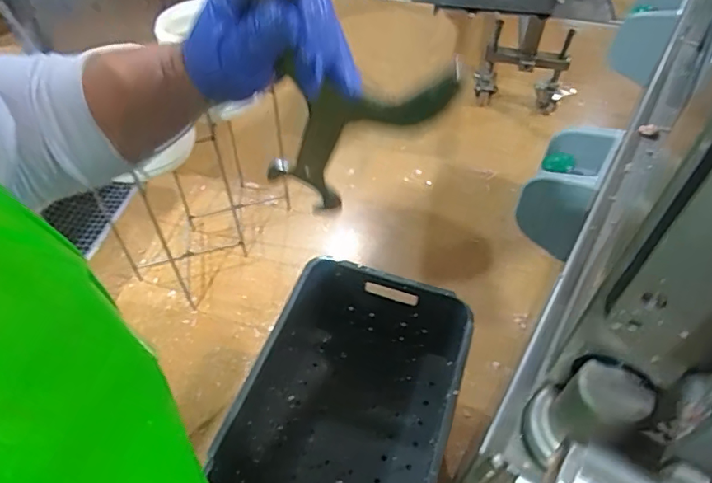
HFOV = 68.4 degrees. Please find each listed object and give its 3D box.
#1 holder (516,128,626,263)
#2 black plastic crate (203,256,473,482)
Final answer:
[{"bbox_3d":[0.323,-0.088,0.819,0.093,0.133,0.157,26,55,18],"label":"holder"},{"bbox_3d":[-0.017,0.339,1.035,0.360,0.275,0.507,14,52,9],"label":"black plastic crate"}]

